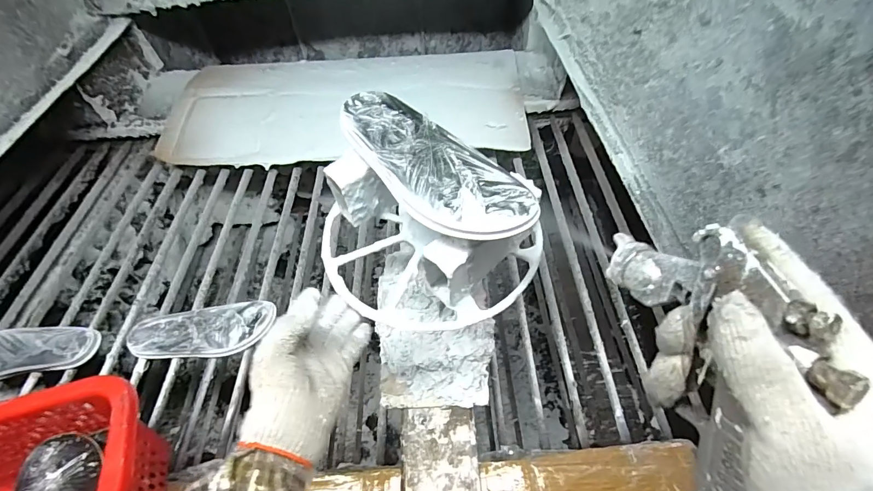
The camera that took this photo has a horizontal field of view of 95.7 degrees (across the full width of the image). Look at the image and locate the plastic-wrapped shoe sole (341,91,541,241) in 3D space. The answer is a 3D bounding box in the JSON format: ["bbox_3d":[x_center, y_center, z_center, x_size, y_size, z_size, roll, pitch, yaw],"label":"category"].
[{"bbox_3d":[-0.015,-0.087,0.420,0.095,0.019,0.260,-39,62,-23],"label":"plastic-wrapped shoe sole"}]

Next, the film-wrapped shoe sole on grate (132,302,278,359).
[{"bbox_3d":[-0.445,0.163,0.753,0.254,0.023,0.097,-8,54,-3],"label":"film-wrapped shoe sole on grate"}]

